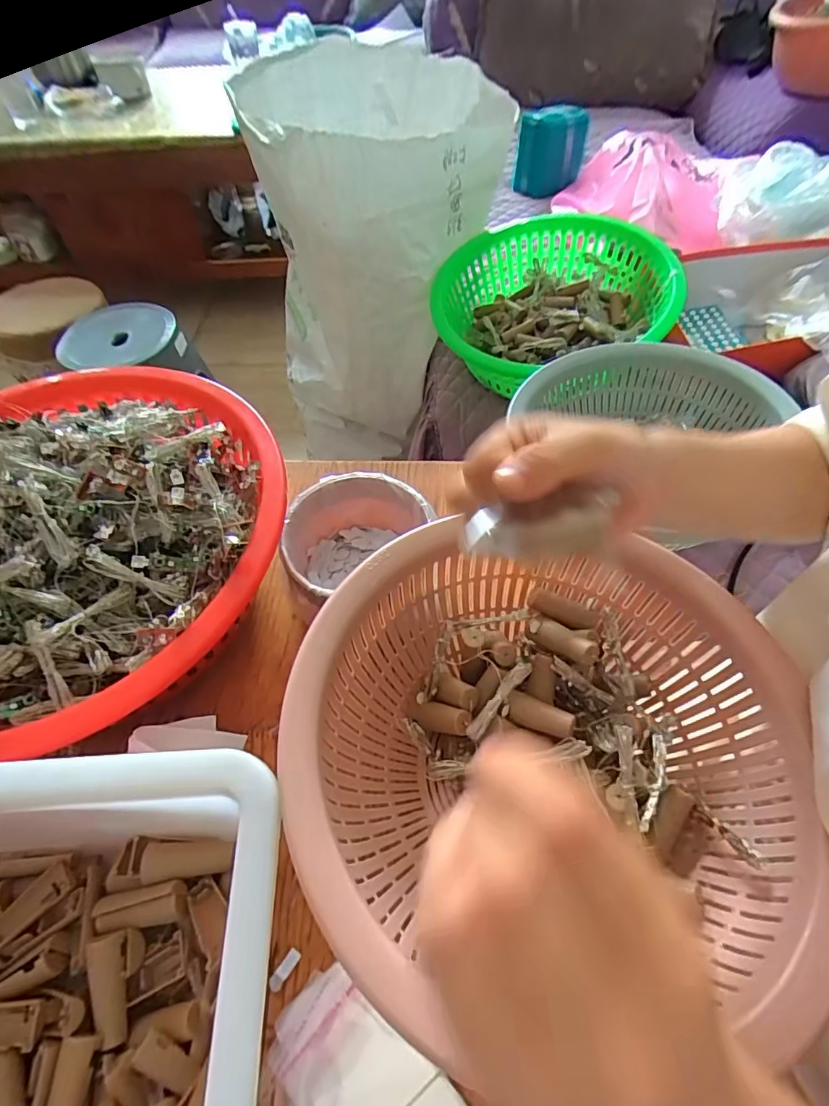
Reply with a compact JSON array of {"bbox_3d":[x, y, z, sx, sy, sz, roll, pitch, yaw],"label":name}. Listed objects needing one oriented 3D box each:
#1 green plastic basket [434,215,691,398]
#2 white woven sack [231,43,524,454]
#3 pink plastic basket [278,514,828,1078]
[{"bbox_3d":[0.187,-0.350,0.726,0.314,0.136,0.298,8,54,7],"label":"green plastic basket"},{"bbox_3d":[-0.088,-0.459,0.928,0.332,0.577,0.397,-25,57,-16],"label":"white woven sack"},{"bbox_3d":[0.074,0.118,0.297,0.264,0.108,0.249,9,54,8],"label":"pink plastic basket"}]

